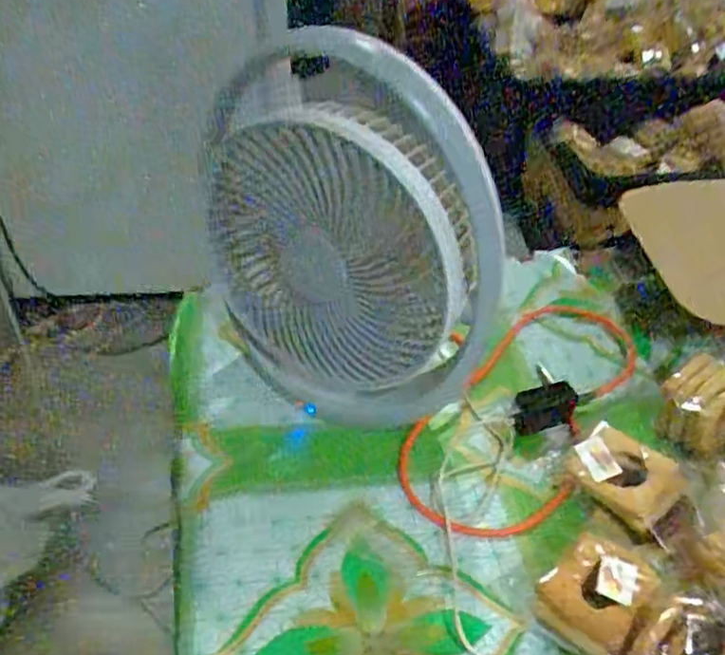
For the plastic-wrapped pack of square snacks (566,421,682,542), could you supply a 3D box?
[{"bbox_3d":[0.193,0.113,0.506,0.081,0.039,0.059,34,52,30],"label":"plastic-wrapped pack of square snacks"}]

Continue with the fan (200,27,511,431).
[{"bbox_3d":[-0.008,-0.056,0.497,0.211,0.291,0.100,13,44,11],"label":"fan"}]

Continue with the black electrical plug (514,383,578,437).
[{"bbox_3d":[0.152,0.067,0.573,0.055,0.022,0.033,-7,44,-9],"label":"black electrical plug"}]

